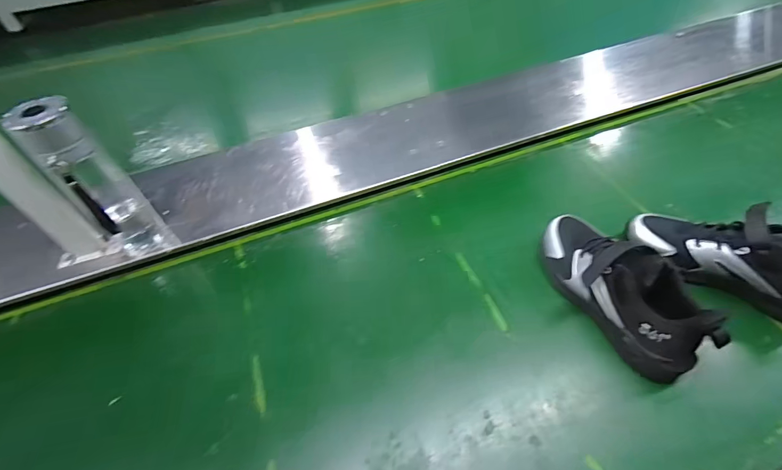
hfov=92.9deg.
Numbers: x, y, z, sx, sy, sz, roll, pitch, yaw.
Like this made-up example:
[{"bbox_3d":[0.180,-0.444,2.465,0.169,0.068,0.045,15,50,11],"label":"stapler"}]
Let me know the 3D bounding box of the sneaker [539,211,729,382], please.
[{"bbox_3d":[0.288,0.058,0.481,0.085,0.120,0.234,-15,50,-10],"label":"sneaker"}]

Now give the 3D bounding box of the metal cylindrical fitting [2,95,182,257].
[{"bbox_3d":[-0.415,-0.061,0.542,0.080,0.260,0.077,-38,58,-26],"label":"metal cylindrical fitting"}]

